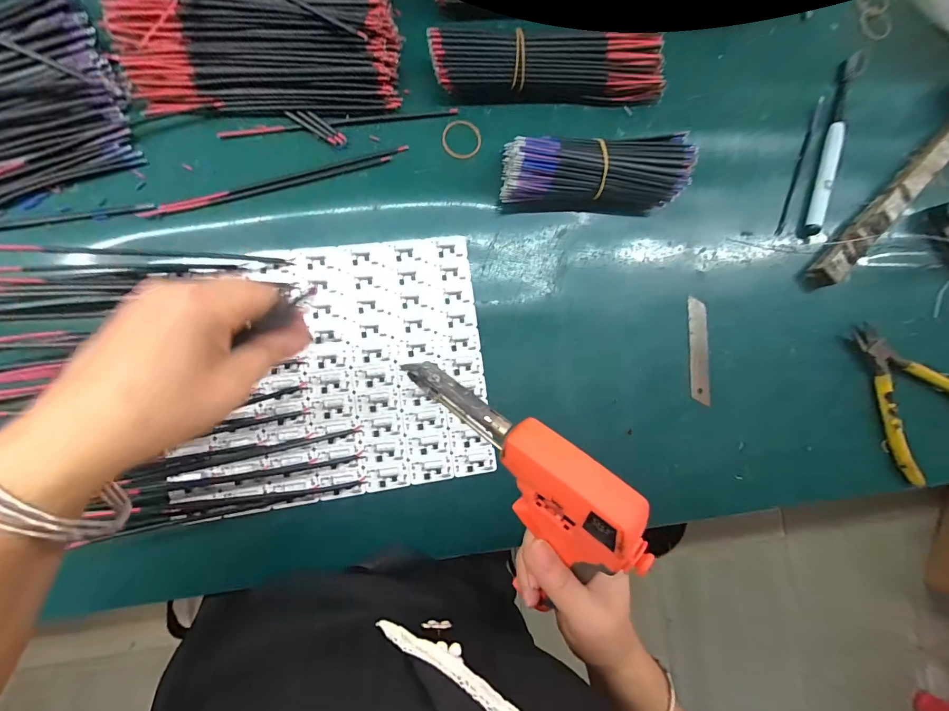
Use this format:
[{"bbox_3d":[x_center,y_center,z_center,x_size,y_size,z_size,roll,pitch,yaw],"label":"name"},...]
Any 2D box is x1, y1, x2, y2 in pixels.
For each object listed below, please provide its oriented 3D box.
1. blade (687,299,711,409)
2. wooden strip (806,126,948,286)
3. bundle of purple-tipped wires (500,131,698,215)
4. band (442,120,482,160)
[{"bbox_3d":[0.204,-0.004,0.368,0.017,0.004,0.094,-1,89,8],"label":"blade"},{"bbox_3d":[0.387,-0.143,0.377,0.021,0.024,0.214,45,84,-5],"label":"wooden strip"},{"bbox_3d":[0.098,-0.150,0.334,0.151,0.045,0.053,0,87,-7],"label":"bundle of purple-tipped wires"},{"bbox_3d":[-0.011,-0.185,0.347,0.033,0.004,0.032,0,89,-8],"label":"band"}]

